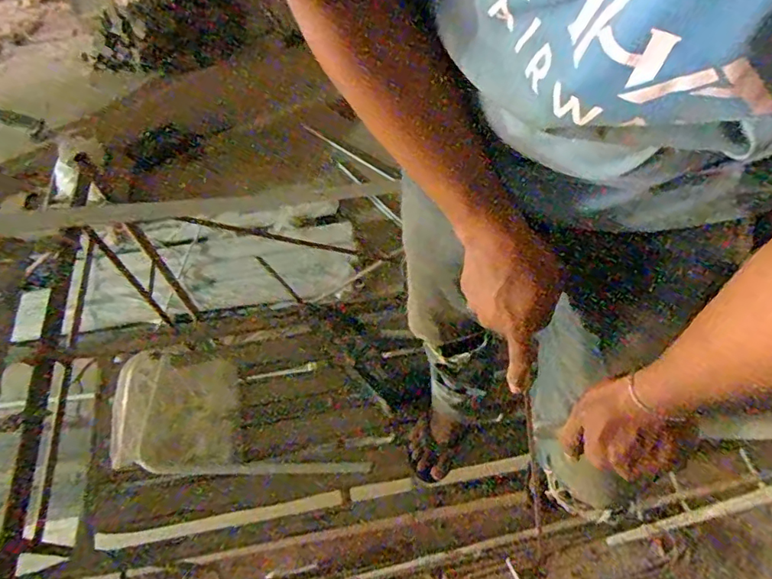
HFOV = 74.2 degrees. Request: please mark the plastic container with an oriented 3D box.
[{"bbox_3d":[-0.441,0.250,1.075,0.228,0.089,0.247,0,58,3],"label":"plastic container"}]

